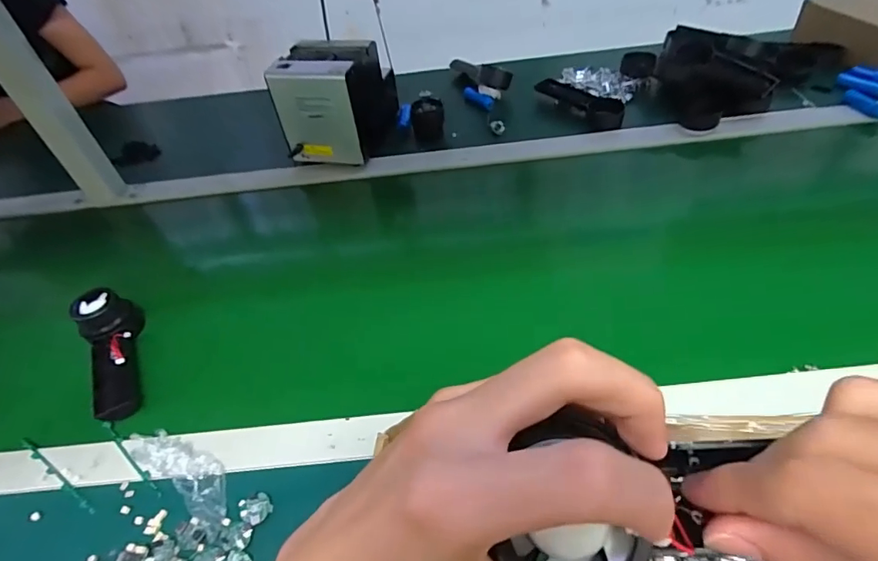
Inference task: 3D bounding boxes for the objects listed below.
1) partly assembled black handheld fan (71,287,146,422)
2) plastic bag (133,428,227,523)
[{"bbox_3d":[-0.353,0.079,0.521,0.048,0.051,0.158,-22,61,-14],"label":"partly assembled black handheld fan"},{"bbox_3d":[-0.224,0.167,0.424,0.115,0.020,0.040,24,54,26],"label":"plastic bag"}]

